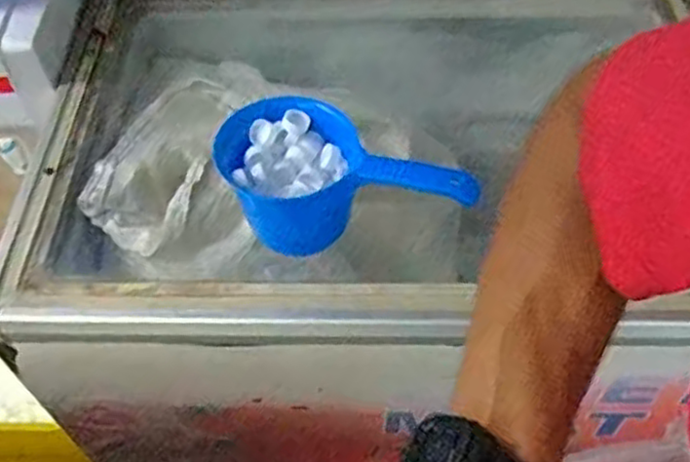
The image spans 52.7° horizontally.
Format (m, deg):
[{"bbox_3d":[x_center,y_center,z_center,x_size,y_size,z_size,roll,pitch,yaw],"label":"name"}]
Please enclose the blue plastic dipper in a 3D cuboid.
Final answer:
[{"bbox_3d":[0.001,-0.057,0.748,0.262,0.113,0.117,8,53,5],"label":"blue plastic dipper"}]

